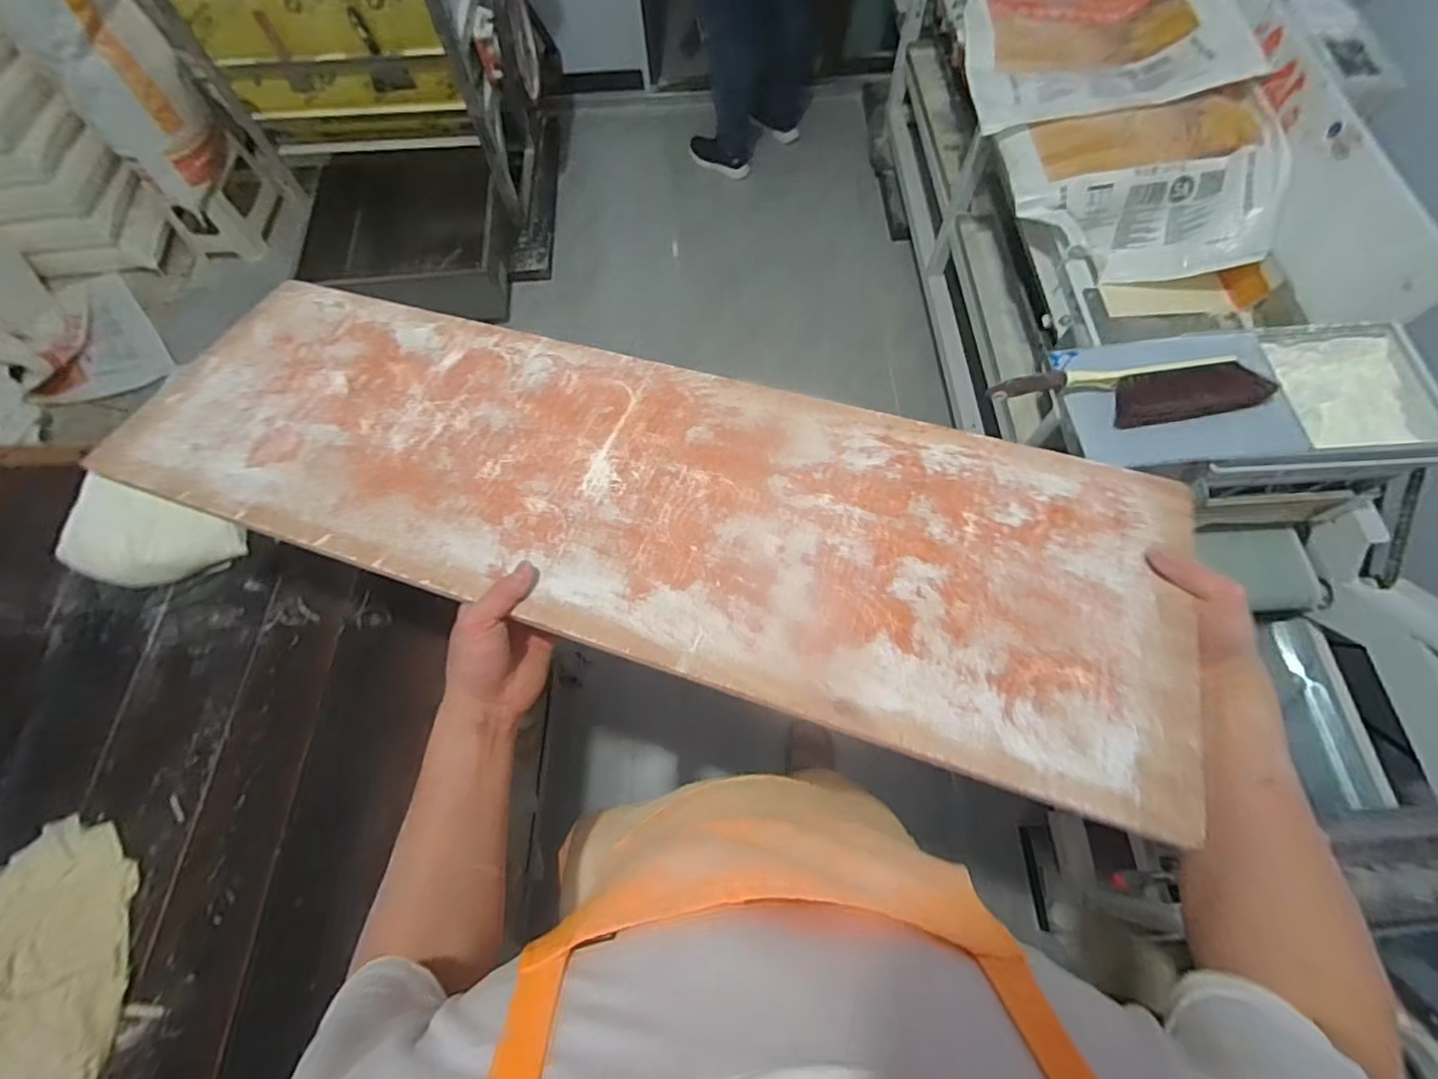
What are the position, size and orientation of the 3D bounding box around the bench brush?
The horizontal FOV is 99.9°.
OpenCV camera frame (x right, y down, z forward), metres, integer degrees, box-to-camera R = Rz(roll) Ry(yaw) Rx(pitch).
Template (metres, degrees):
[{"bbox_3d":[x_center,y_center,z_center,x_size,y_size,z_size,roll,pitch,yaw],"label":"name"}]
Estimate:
[{"bbox_3d":[0.578,-0.207,0.840,0.356,0.050,0.092,-8,67,-2],"label":"bench brush"}]

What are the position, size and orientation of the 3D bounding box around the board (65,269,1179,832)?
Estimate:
[{"bbox_3d":[-0.114,-0.059,0.562,0.950,0.015,0.309,15,61,13],"label":"board"}]

